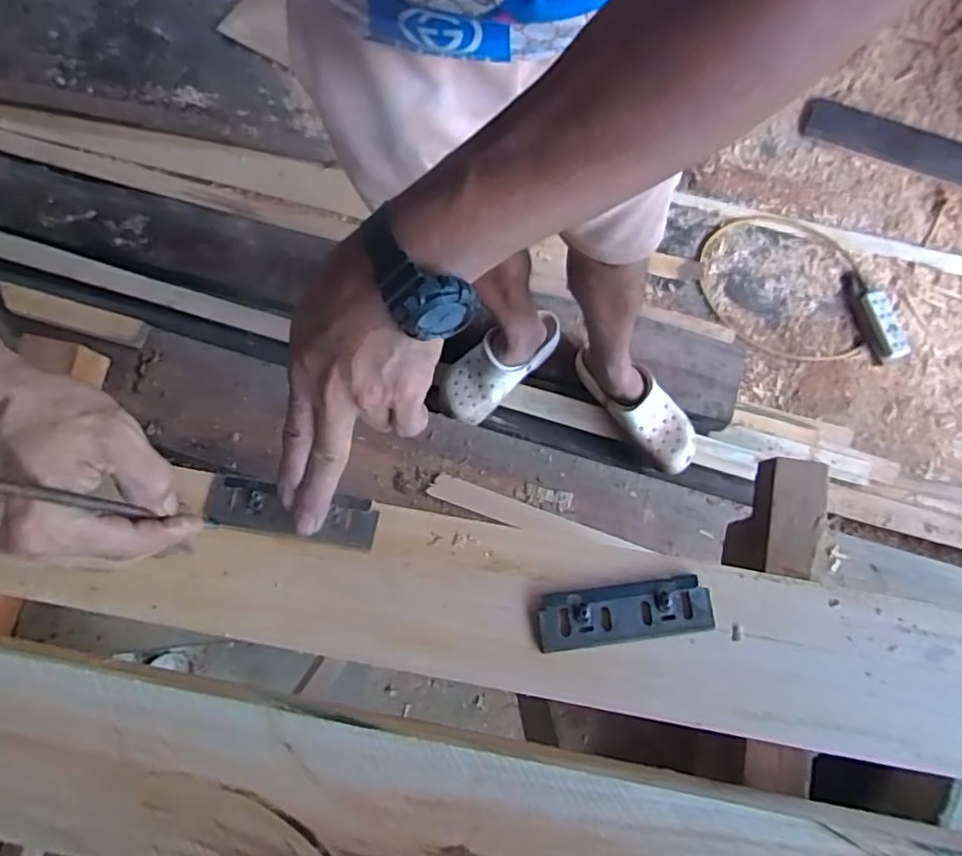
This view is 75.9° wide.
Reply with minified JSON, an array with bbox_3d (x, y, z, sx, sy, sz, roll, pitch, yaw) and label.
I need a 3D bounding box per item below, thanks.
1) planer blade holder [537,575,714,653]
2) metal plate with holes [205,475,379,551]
[{"bbox_3d":[0.089,0.115,0.382,0.106,0.004,0.034,-8,76,-2],"label":"planer blade holder"},{"bbox_3d":[-0.125,0.055,0.404,0.112,0.010,0.032,9,77,1],"label":"metal plate with holes"}]

